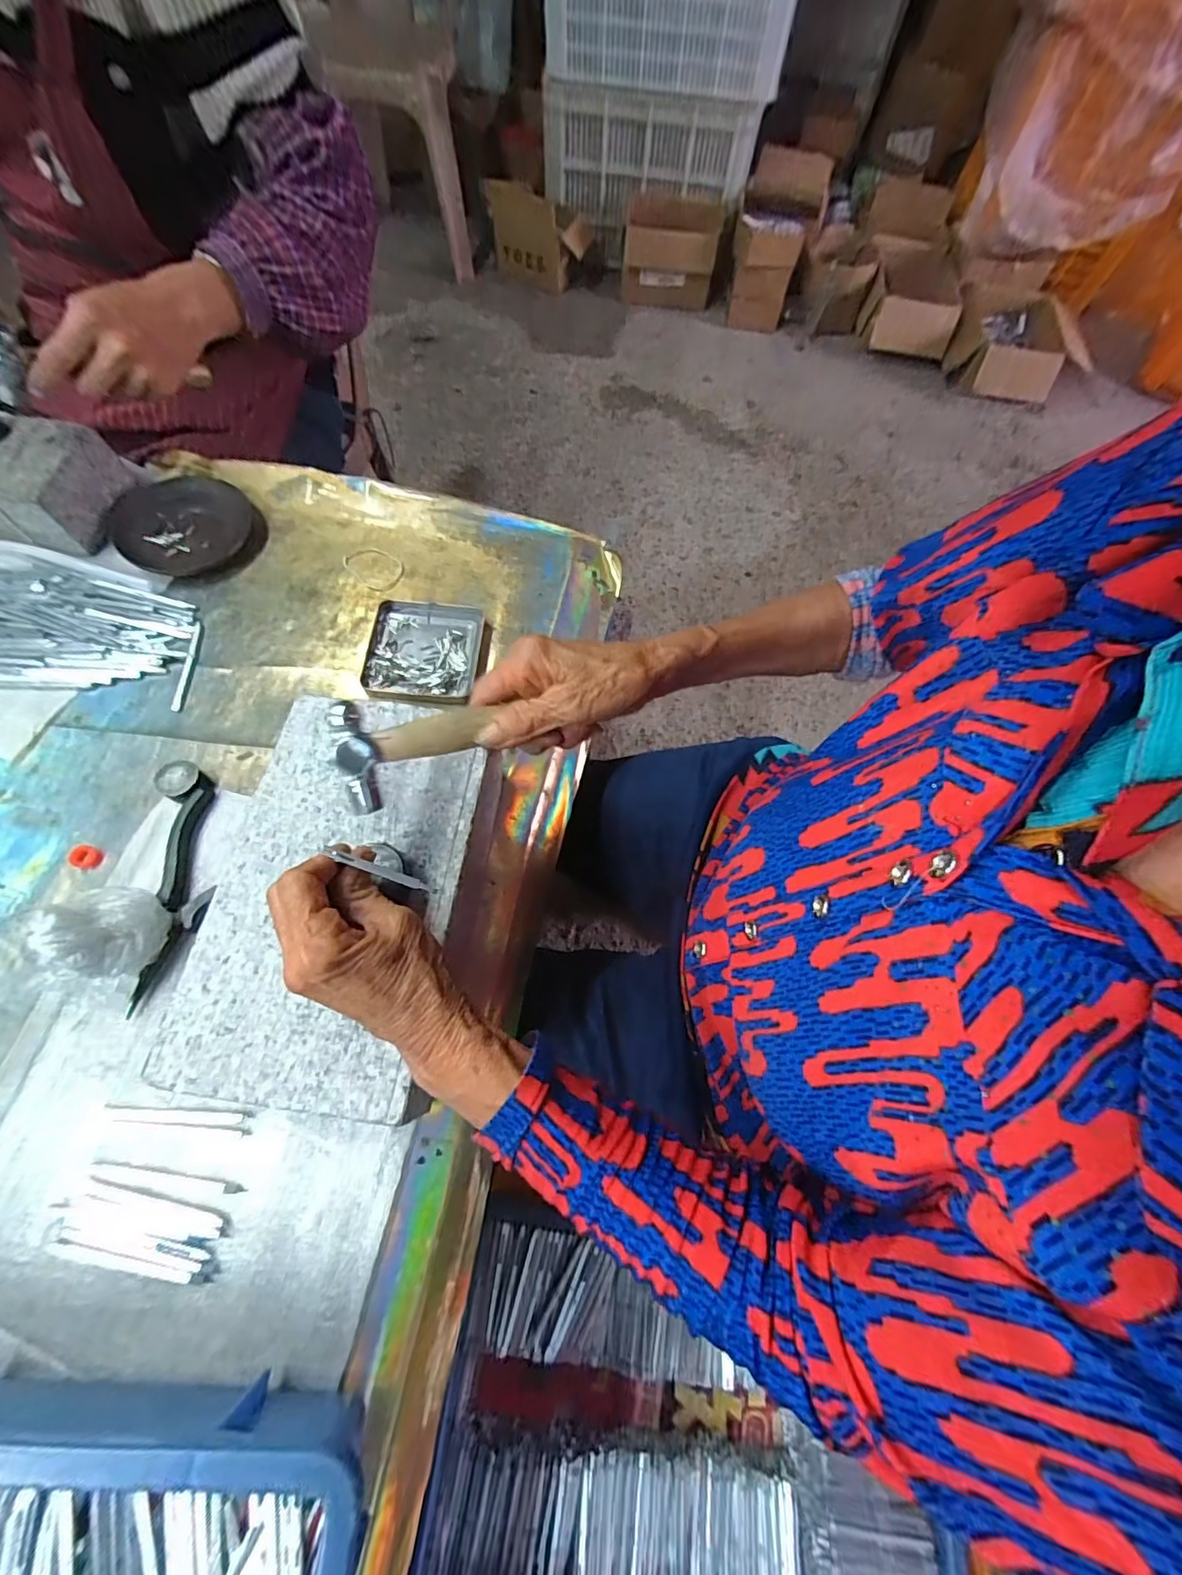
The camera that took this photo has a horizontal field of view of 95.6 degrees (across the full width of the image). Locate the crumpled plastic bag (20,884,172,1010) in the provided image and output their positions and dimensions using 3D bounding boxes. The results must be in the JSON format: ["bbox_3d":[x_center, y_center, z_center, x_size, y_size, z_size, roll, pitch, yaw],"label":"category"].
[{"bbox_3d":[-0.312,0.100,0.344,0.053,0.067,0.071,16,67,5],"label":"crumpled plastic bag"}]

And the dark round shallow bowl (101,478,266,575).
[{"bbox_3d":[-0.386,-0.251,0.516,0.118,0.028,0.119,1,68,-3],"label":"dark round shallow bowl"}]

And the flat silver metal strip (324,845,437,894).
[{"bbox_3d":[-0.106,0.042,0.271,0.059,0.004,0.006,24,64,-13],"label":"flat silver metal strip"}]

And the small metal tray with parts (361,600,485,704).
[{"bbox_3d":[-0.151,-0.122,0.481,0.097,0.014,0.102,2,68,-2],"label":"small metal tray with parts"}]

